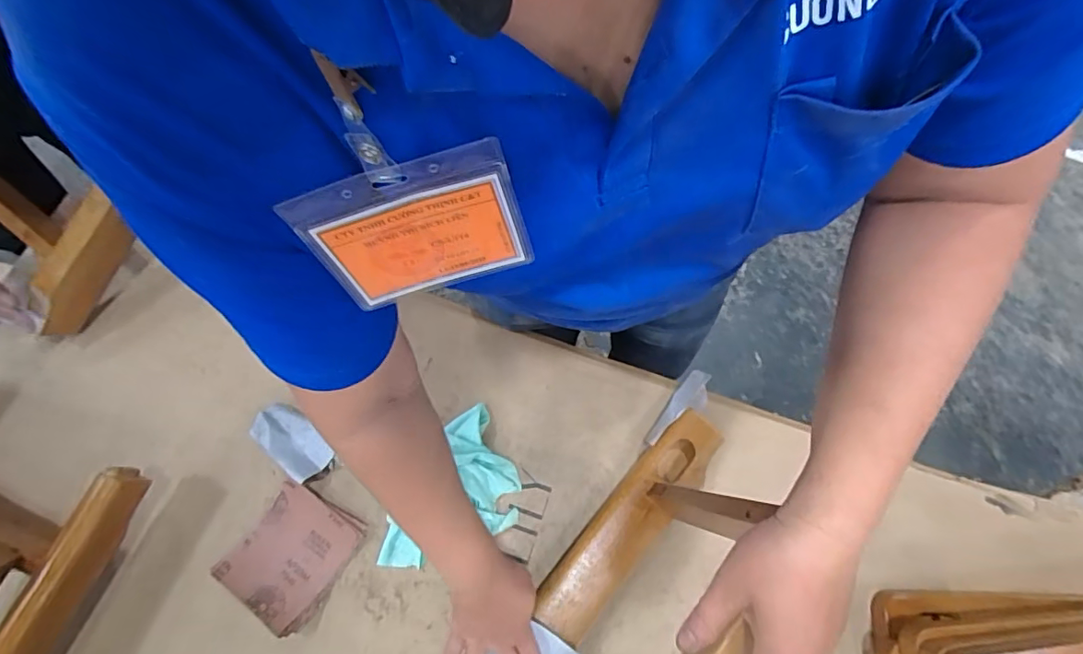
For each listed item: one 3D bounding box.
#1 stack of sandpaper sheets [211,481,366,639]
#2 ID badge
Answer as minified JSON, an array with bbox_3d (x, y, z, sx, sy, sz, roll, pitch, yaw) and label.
[{"bbox_3d":[-0.295,0.266,0.603,0.118,0.024,0.135,31,76,10],"label":"stack of sandpaper sheets"},{"bbox_3d":[-0.058,-0.045,0.253,0.097,0.083,0.004,-17,57,3],"label":"ID badge"}]

